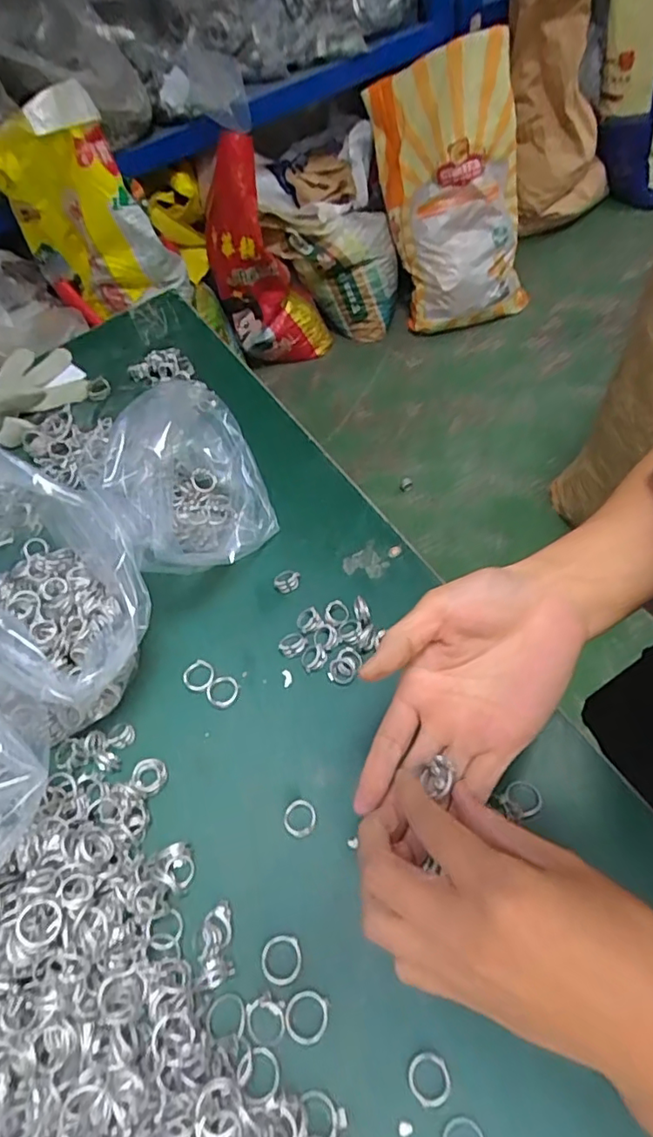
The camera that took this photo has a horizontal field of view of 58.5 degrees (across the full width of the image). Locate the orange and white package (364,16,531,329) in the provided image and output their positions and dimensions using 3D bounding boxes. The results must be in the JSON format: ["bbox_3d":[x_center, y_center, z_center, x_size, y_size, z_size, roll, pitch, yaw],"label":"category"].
[{"bbox_3d":[0.361,-1.039,1.654,0.365,0.665,0.161,-12,26,12],"label":"orange and white package"}]

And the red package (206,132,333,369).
[{"bbox_3d":[-0.169,-0.873,1.677,0.291,0.593,0.143,-34,57,-13],"label":"red package"}]

